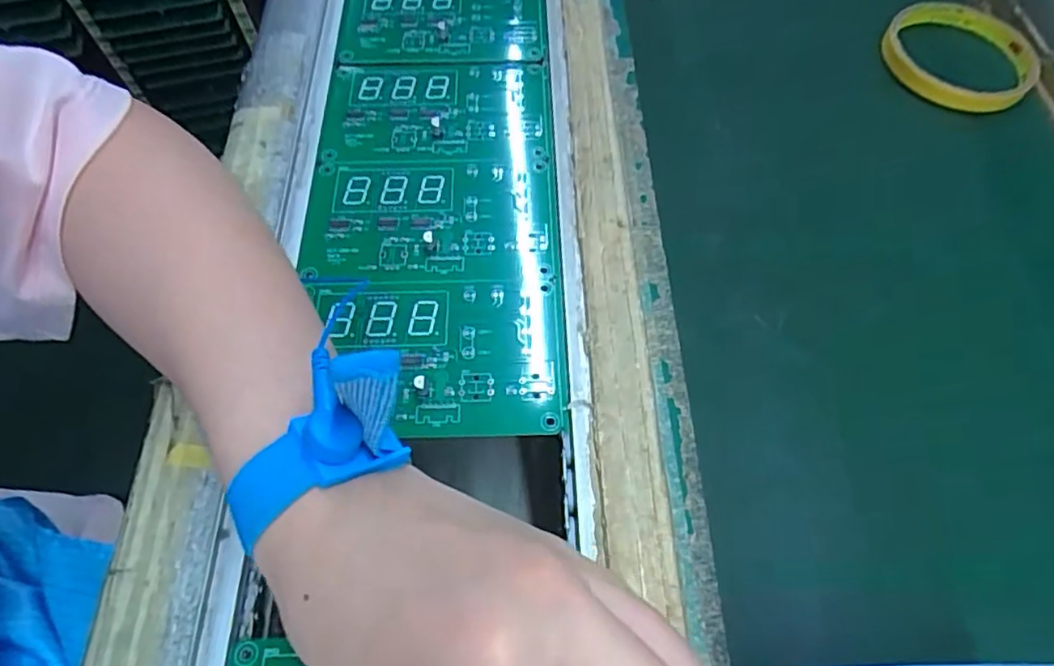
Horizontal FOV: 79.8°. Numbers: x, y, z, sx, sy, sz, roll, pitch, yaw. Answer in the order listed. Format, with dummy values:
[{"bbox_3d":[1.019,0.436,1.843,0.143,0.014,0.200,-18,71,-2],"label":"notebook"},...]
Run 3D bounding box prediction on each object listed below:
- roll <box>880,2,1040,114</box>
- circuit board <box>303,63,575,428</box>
[{"bbox_3d":[0.256,-0.163,0.369,0.083,0.016,0.083,0,61,0],"label":"roll"},{"bbox_3d":[-0.050,-0.057,0.323,0.124,0.010,0.234,-2,61,-1],"label":"circuit board"}]

